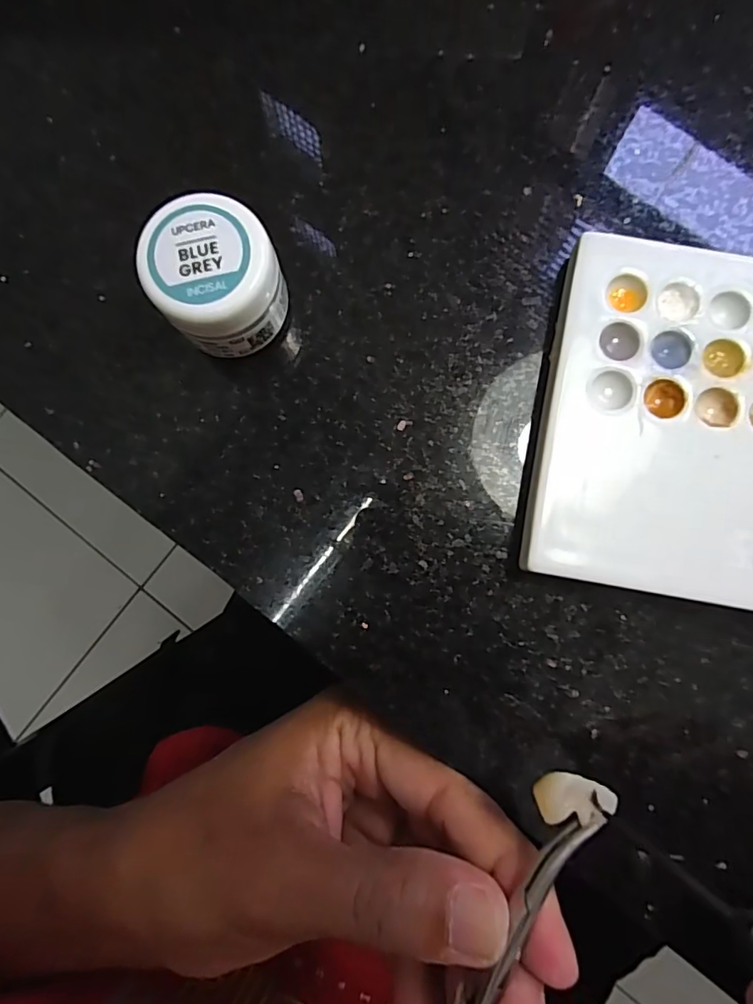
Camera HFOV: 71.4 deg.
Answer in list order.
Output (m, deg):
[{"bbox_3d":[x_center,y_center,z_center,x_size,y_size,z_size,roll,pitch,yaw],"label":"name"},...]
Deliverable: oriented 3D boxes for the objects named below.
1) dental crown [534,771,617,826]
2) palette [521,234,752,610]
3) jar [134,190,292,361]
[{"bbox_3d":[0.044,0.065,0.114,0.018,0.004,0.011,12,87,4],"label":"dental crown"},{"bbox_3d":[0.121,-0.016,0.139,0.153,0.012,0.093,10,86,4],"label":"palette"},{"bbox_3d":[-0.040,-0.058,0.140,0.031,0.031,0.031,0,86,3],"label":"jar"}]

